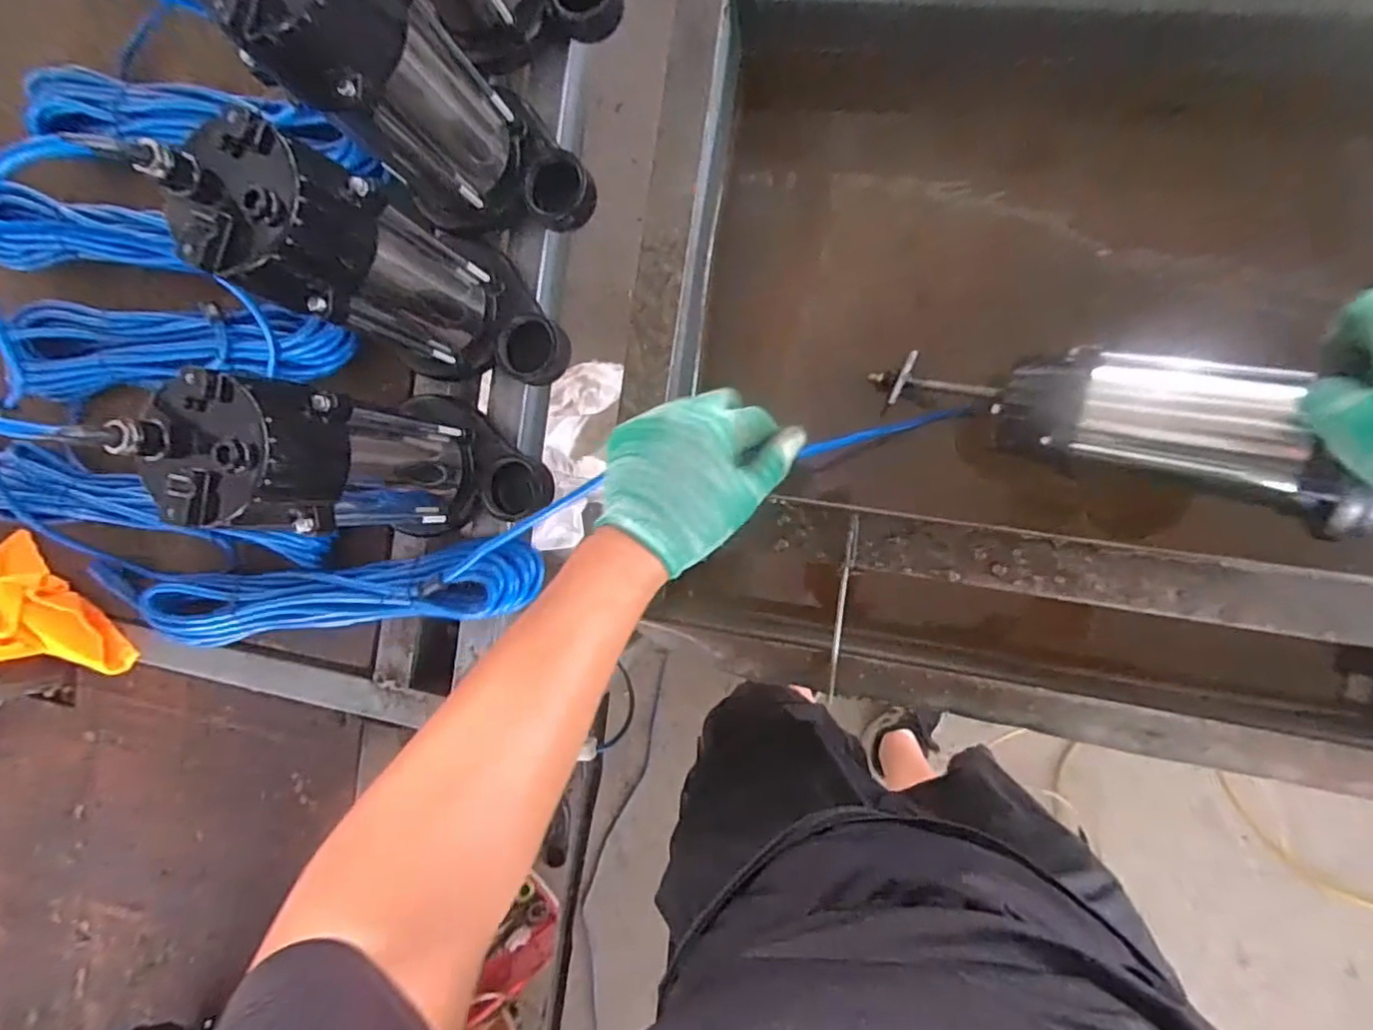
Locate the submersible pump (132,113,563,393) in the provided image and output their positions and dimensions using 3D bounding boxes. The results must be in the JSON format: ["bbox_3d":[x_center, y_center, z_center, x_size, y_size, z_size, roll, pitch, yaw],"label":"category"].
[{"bbox_3d":[-0.192,-0.152,0.445,0.112,0.243,0.139,-39,85,8],"label":"submersible pump"}]

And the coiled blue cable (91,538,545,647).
[{"bbox_3d":[-0.348,0.075,0.576,0.448,0.060,0.072,-5,90,10],"label":"coiled blue cable"}]

